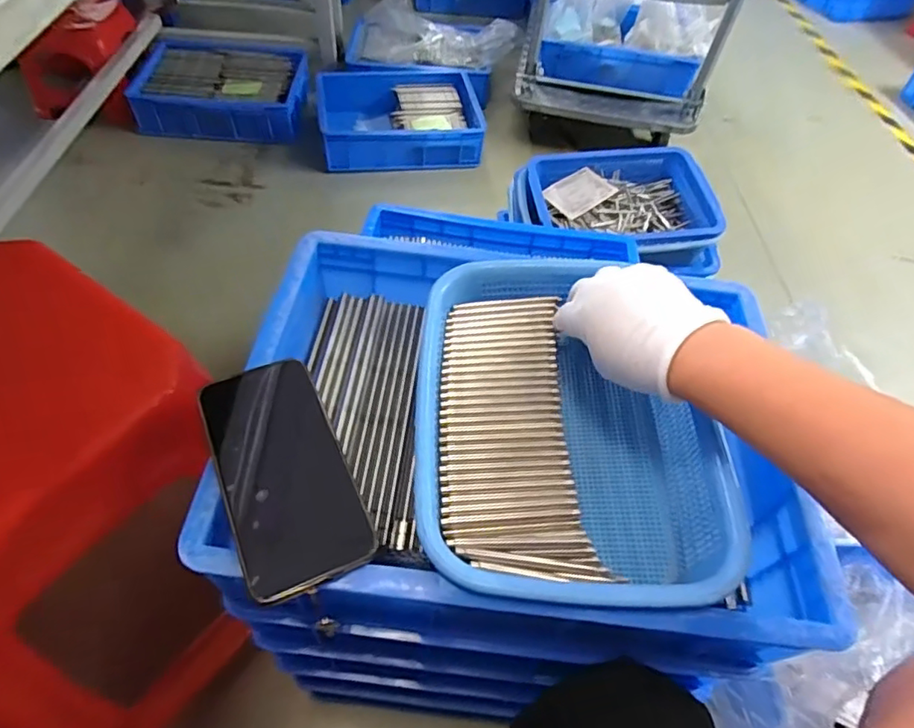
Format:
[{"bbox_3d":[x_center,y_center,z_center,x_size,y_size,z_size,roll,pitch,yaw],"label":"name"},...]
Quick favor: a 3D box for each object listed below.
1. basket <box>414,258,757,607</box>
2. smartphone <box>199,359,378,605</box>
[{"bbox_3d":[0.075,0.039,0.435,0.203,0.076,0.278,1,57,-3],"label":"basket"},{"bbox_3d":[-0.113,0.064,0.370,0.075,0.015,0.160,-18,56,-18],"label":"smartphone"}]

